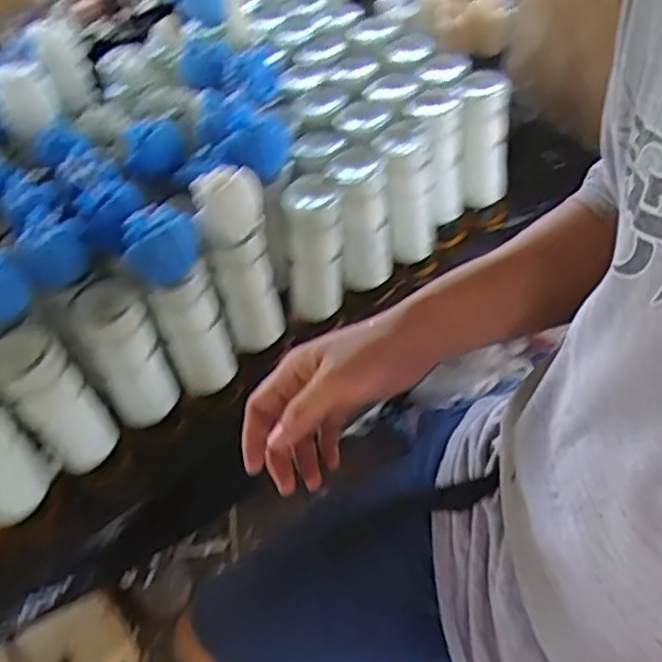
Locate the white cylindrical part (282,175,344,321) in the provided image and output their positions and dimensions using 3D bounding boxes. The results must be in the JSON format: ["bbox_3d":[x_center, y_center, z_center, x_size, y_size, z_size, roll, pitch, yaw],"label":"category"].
[{"bbox_3d":[-0.022,-0.100,0.842,0.067,0.183,0.079,-8,50,0],"label":"white cylindrical part"}]

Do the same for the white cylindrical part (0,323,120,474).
[{"bbox_3d":[-0.281,0.072,0.704,0.077,0.168,0.067,-36,55,-22],"label":"white cylindrical part"}]

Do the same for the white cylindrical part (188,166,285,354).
[{"bbox_3d":[-0.100,-0.078,0.778,0.075,0.219,0.082,-16,50,-6],"label":"white cylindrical part"}]

